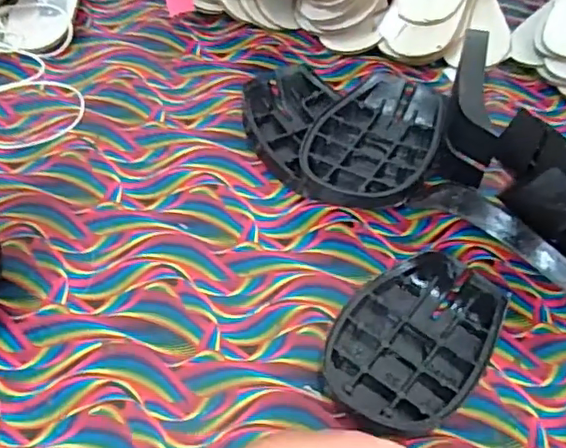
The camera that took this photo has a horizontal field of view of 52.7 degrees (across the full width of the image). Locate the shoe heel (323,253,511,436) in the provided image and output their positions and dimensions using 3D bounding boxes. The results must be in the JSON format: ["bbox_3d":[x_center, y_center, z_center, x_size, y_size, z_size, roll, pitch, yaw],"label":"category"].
[{"bbox_3d":[0.079,0.071,0.346,0.113,0.027,0.087,-34,66,-24],"label":"shoe heel"}]

